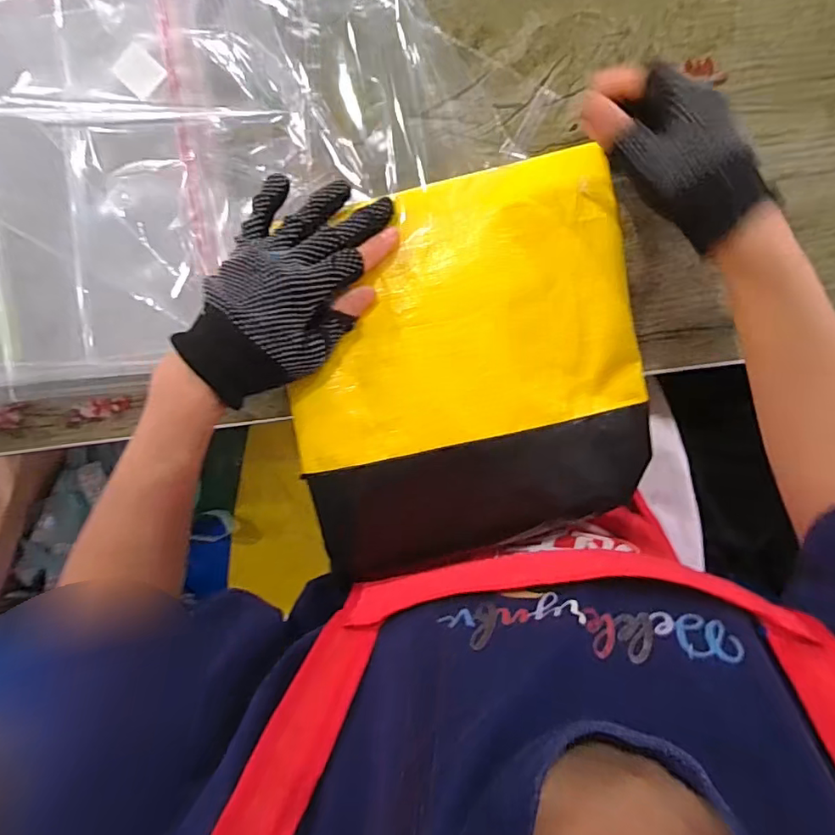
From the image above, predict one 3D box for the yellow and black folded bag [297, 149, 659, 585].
[{"bbox_3d":[0.031,-0.036,0.363,0.238,0.051,0.248,-13,95,7],"label":"yellow and black folded bag"}]

